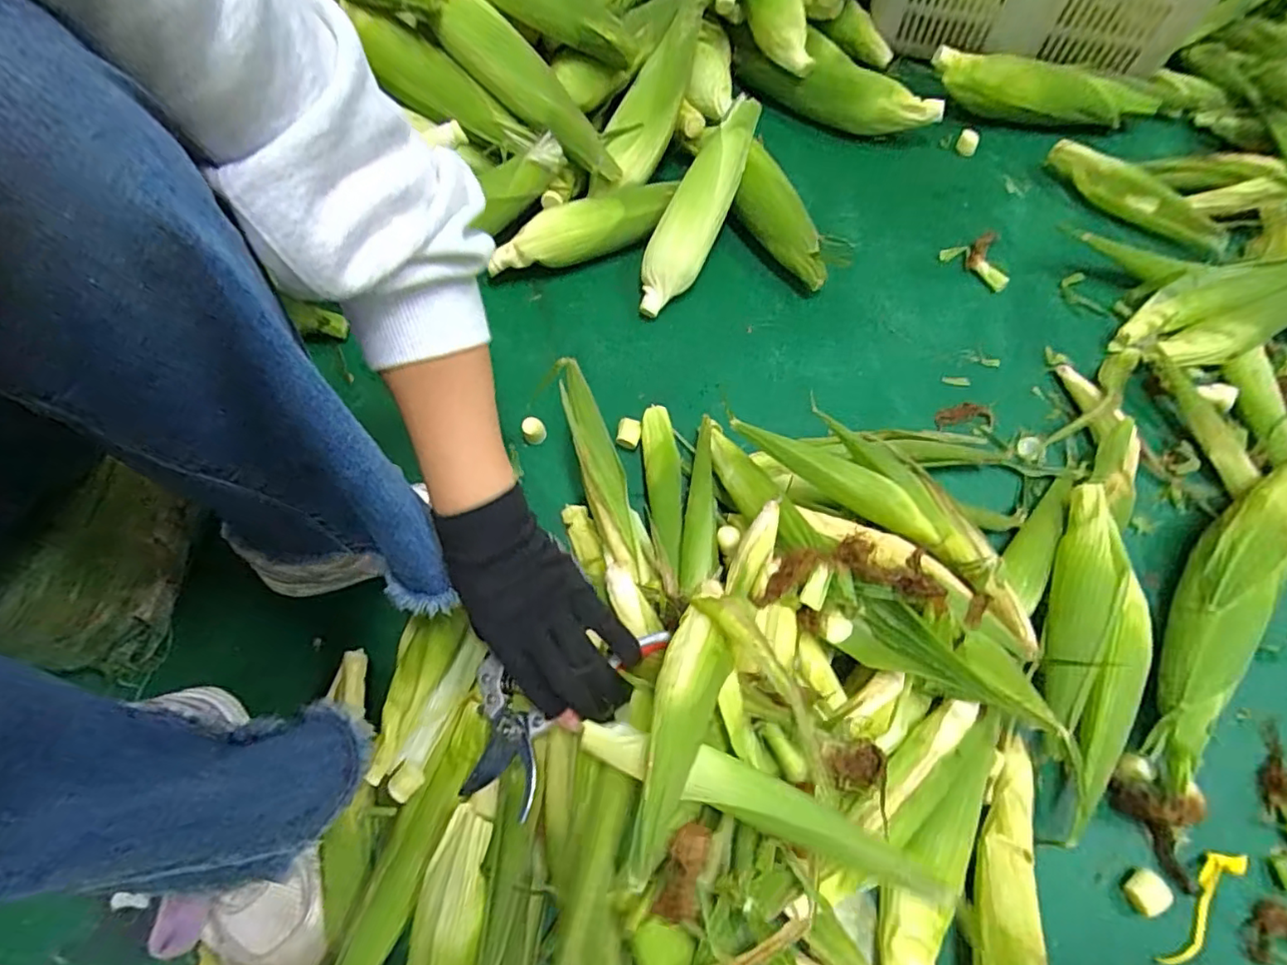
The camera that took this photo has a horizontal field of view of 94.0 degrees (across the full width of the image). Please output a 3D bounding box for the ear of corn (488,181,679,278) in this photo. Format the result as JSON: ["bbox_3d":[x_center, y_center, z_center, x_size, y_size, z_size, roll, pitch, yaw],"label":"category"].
[{"bbox_3d":[-0.067,-0.285,0.694,0.231,0.059,0.060,-22,67,-9],"label":"ear of corn"}]

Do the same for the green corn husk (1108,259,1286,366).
[{"bbox_3d":[0.625,-0.190,0.636,0.237,0.065,0.097,-22,67,-9],"label":"green corn husk"}]

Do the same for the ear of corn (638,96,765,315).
[{"bbox_3d":[0.062,-0.308,0.671,0.069,0.048,0.255,24,83,11],"label":"ear of corn"}]

